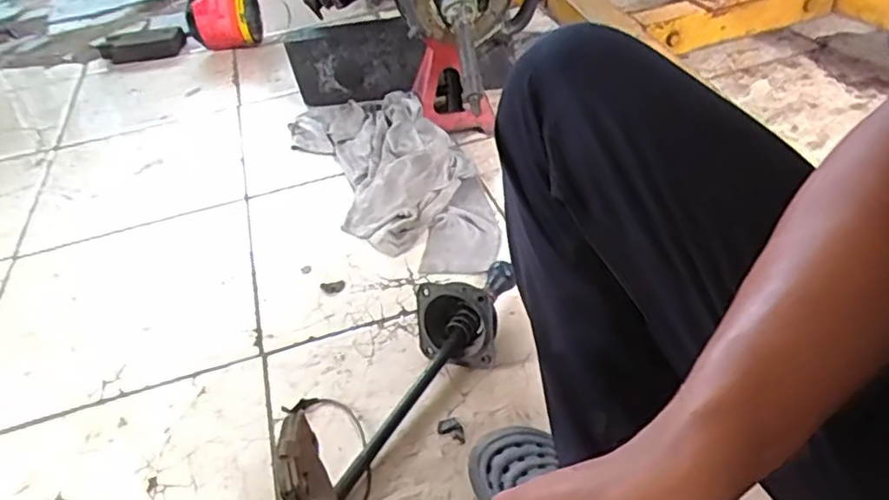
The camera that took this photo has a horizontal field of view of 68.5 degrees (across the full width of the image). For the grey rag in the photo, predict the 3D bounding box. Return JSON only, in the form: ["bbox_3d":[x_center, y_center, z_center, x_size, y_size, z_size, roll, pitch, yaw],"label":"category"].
[{"bbox_3d":[-0.093,-0.155,1.165,0.249,0.083,0.588,-19,42,-17],"label":"grey rag"}]

